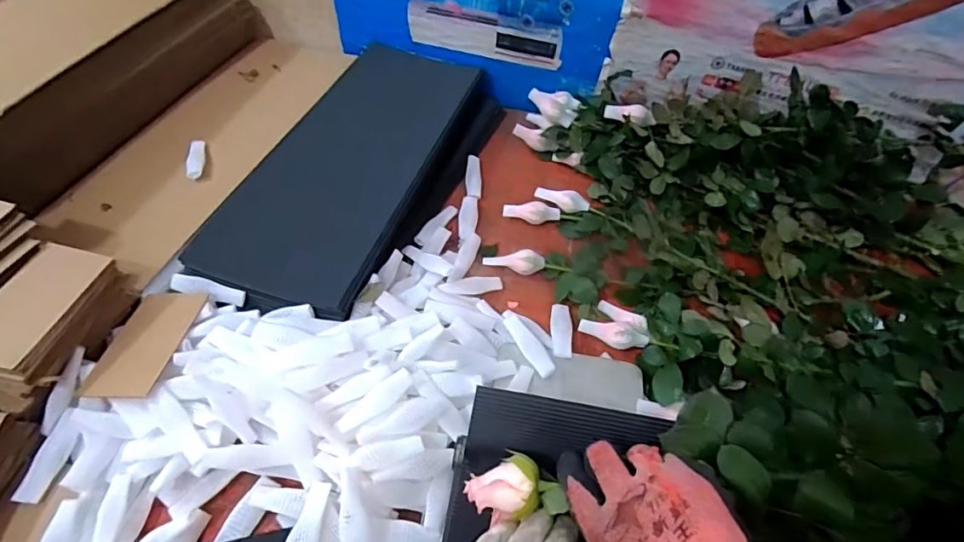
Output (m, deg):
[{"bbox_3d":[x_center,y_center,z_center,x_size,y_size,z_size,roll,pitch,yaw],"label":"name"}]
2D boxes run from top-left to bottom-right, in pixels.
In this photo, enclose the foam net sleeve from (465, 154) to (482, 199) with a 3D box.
[{"bbox_3d":[-0.013,-0.150,0.793,0.025,0.010,0.098,2,53,-4],"label":"foam net sleeve"}]

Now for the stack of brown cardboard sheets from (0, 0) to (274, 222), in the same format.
[{"bbox_3d":[-0.609,-0.318,0.763,0.247,0.120,0.560,14,54,5],"label":"stack of brown cardboard sheets"}]

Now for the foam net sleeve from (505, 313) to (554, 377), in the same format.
[{"bbox_3d":[0.056,0.092,0.602,0.023,0.019,0.088,-24,59,-21],"label":"foam net sleeve"}]

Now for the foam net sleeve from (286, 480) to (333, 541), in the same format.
[{"bbox_3d":[-0.158,0.236,0.445,0.025,0.014,0.087,12,53,3],"label":"foam net sleeve"}]

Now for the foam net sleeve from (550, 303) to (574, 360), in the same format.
[{"bbox_3d":[0.101,0.076,0.625,0.028,0.009,0.090,8,39,1],"label":"foam net sleeve"}]

